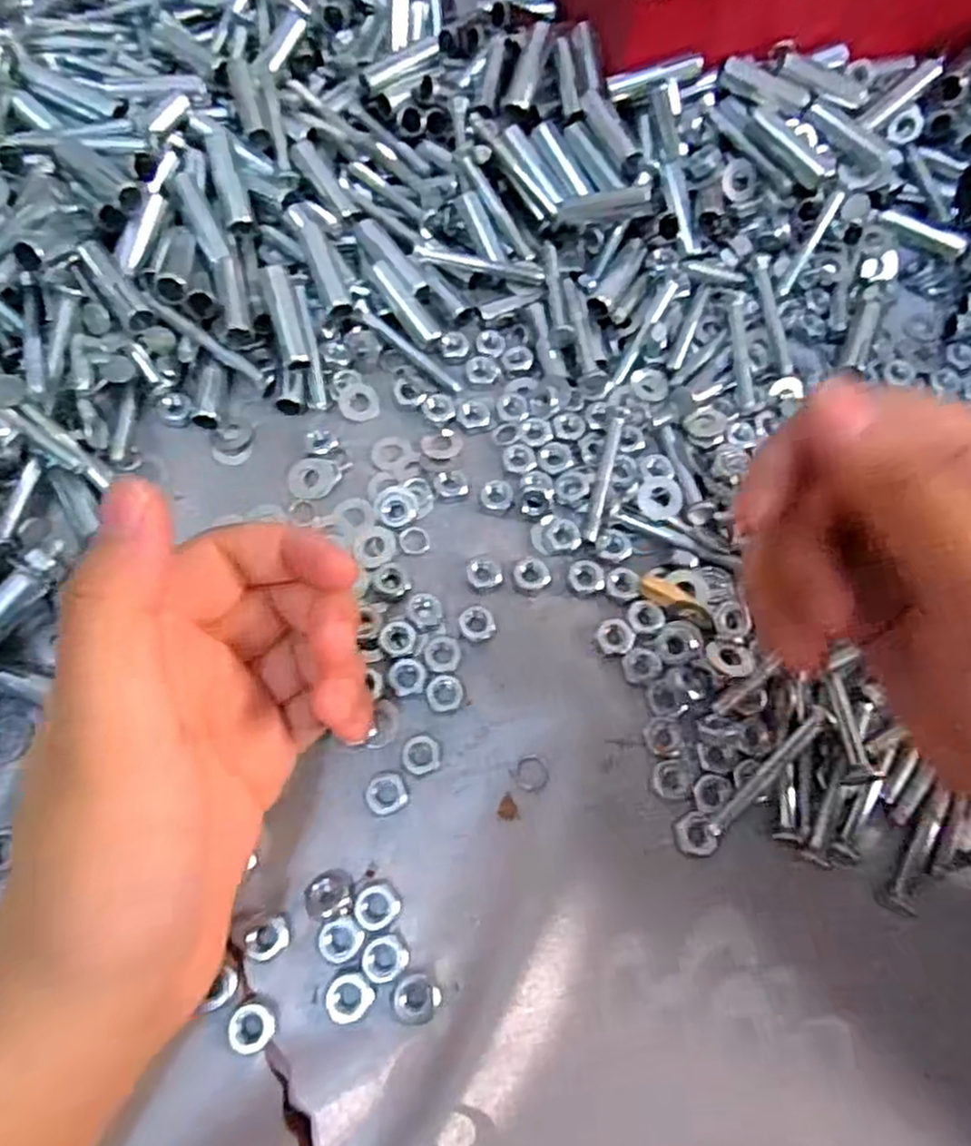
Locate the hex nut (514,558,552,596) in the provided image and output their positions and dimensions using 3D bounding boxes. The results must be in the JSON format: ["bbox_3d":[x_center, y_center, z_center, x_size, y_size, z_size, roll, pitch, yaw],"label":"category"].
[{"bbox_3d":[0.017,0.001,0.269,0.013,0.005,0.013,36,72,12],"label":"hex nut"}]

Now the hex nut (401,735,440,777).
[{"bbox_3d":[-0.022,0.060,0.242,0.013,0.004,0.013,-9,70,-5],"label":"hex nut"}]

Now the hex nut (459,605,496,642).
[{"bbox_3d":[-0.003,0.018,0.260,0.013,0.006,0.013,-8,70,-5],"label":"hex nut"}]

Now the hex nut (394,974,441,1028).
[{"bbox_3d":[-0.021,0.125,0.213,0.013,0.004,0.013,40,73,13],"label":"hex nut"}]

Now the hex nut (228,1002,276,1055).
[{"bbox_3d":[-0.067,0.131,0.209,0.013,0.004,0.013,33,72,11],"label":"hex nut"}]

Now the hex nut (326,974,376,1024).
[{"bbox_3d":[-0.040,0.125,0.212,0.012,0.004,0.013,42,74,13],"label":"hex nut"}]

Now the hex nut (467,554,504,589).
[{"bbox_3d":[-0.001,-0.001,0.269,0.012,0.004,0.014,-15,70,-7],"label":"hex nut"}]

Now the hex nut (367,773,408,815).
[{"bbox_3d":[-0.032,0.072,0.236,0.013,0.004,0.012,-23,71,-10],"label":"hex nut"}]

